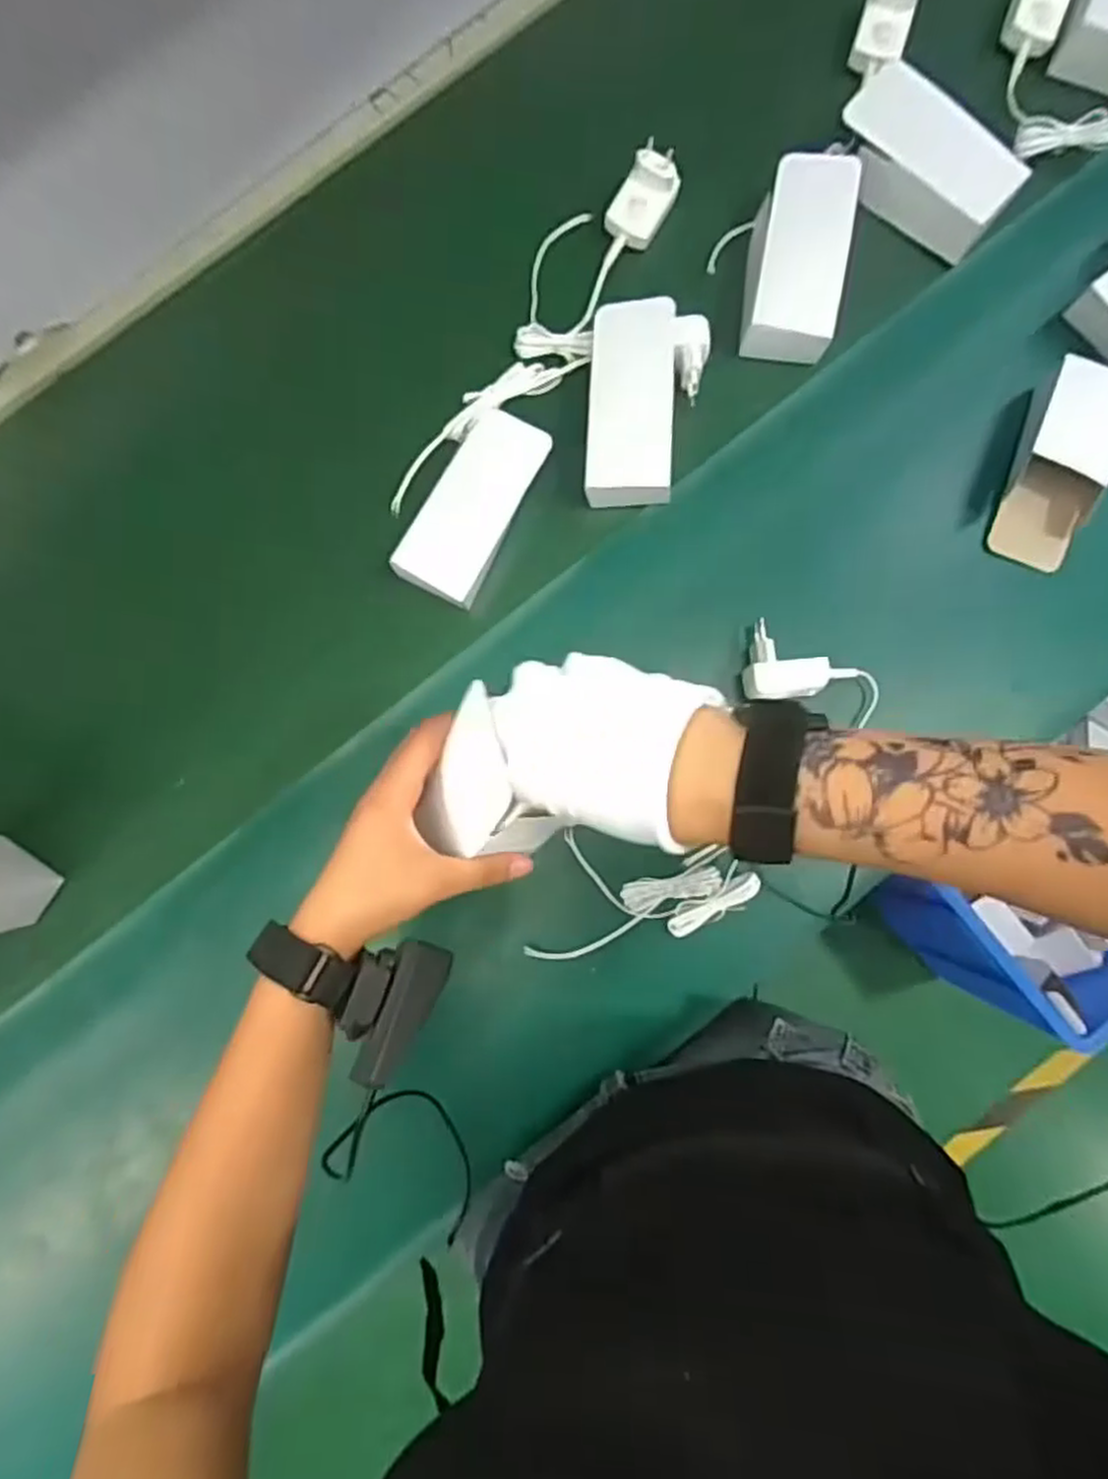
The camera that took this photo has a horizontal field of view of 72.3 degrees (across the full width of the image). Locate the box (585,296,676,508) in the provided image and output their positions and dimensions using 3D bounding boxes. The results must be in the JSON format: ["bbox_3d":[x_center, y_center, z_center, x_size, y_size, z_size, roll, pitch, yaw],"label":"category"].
[{"bbox_3d":[0.057,-0.259,0.594,0.075,0.043,0.153,2,87,1],"label":"box"}]

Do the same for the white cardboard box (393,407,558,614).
[{"bbox_3d":[-0.060,-0.179,0.593,0.062,0.038,0.150,29,88,2],"label":"white cardboard box"}]

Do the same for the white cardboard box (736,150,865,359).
[{"bbox_3d":[0.193,-0.383,0.605,0.072,0.039,0.152,10,87,1],"label":"white cardboard box"}]

